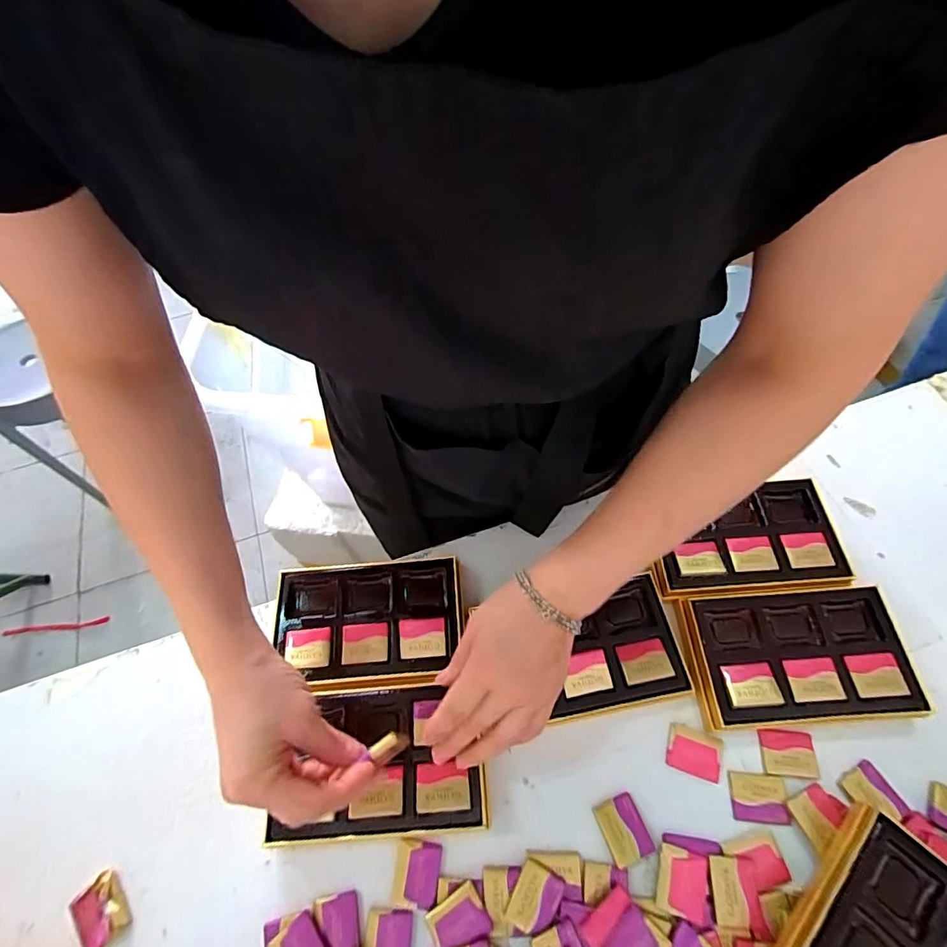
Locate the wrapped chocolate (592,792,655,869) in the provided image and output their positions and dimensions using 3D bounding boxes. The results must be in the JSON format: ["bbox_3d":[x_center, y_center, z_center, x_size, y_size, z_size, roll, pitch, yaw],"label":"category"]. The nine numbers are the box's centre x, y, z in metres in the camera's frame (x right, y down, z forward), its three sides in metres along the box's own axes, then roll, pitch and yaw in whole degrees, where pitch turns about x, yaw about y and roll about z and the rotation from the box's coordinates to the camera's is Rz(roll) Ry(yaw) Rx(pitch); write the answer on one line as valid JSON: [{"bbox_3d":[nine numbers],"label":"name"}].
[{"bbox_3d":[0.113,0.268,0.368,0.032,0.010,0.039,-20,60,-9],"label":"wrapped chocolate"}]

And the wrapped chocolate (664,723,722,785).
[{"bbox_3d":[0.176,0.223,0.391,0.040,0.006,0.032,15,61,12],"label":"wrapped chocolate"}]

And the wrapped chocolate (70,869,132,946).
[{"bbox_3d":[-0.274,0.321,0.359,0.034,0.009,0.041,-34,63,-16],"label":"wrapped chocolate"}]

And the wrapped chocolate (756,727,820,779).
[{"bbox_3d":[0.248,0.221,0.388,0.042,0.007,0.032,3,59,6],"label":"wrapped chocolate"}]

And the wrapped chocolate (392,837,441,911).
[{"bbox_3d":[-0.041,0.297,0.362,0.031,0.004,0.040,5,59,6],"label":"wrapped chocolate"}]

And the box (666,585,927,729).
[{"bbox_3d":[0.265,0.153,0.411,0.167,0.033,0.101,-5,59,0],"label":"box"}]

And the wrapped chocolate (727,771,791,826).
[{"bbox_3d":[0.217,0.246,0.371,0.040,0.007,0.032,4,59,6],"label":"wrapped chocolate"}]

